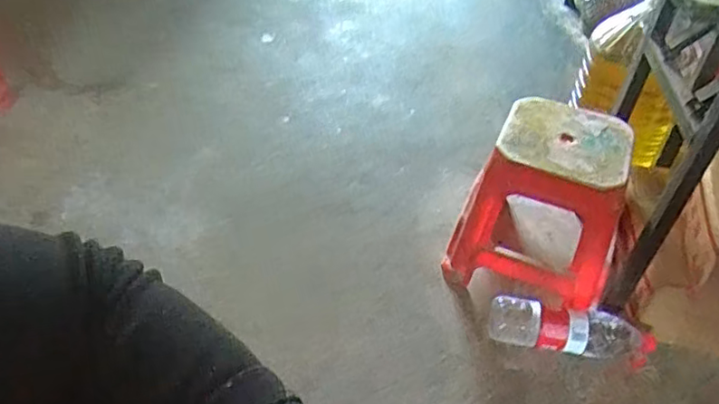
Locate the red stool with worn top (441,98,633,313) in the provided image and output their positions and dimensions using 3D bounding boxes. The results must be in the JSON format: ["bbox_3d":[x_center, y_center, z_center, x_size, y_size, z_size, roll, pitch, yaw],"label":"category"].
[{"bbox_3d":[0.393,0.004,1.340,0.321,0.332,0.285,18,43,14],"label":"red stool with worn top"}]

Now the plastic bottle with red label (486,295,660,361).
[{"bbox_3d":[0.426,0.248,1.246,0.332,0.095,0.095,8,42,3],"label":"plastic bottle with red label"}]

